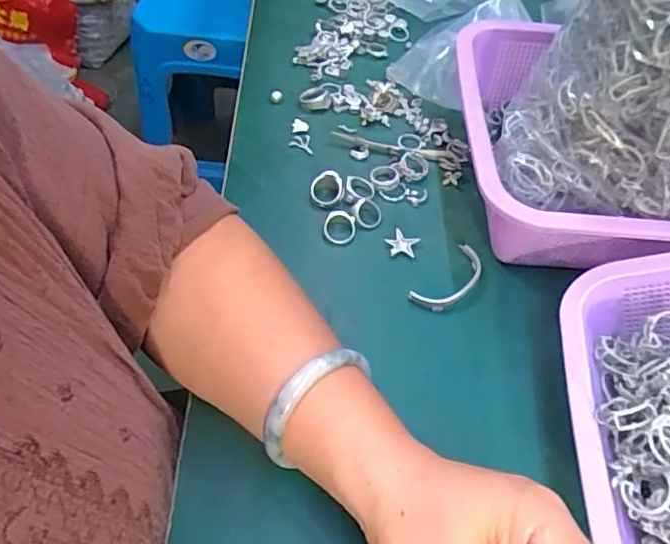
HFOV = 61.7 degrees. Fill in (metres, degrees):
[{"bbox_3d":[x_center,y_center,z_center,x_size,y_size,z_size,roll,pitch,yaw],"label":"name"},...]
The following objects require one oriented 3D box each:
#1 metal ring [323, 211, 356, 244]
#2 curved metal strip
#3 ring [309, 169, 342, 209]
[{"bbox_3d":[0.004,-0.033,0.417,0.025,0.007,0.025,1,82,-10],"label":"metal ring"},{"bbox_3d":[0.081,0.005,0.390,0.026,0.009,0.065,38,60,22],"label":"curved metal strip"},{"bbox_3d":[-0.006,-0.064,0.429,0.025,0.018,0.025,2,54,-3],"label":"ring"}]

